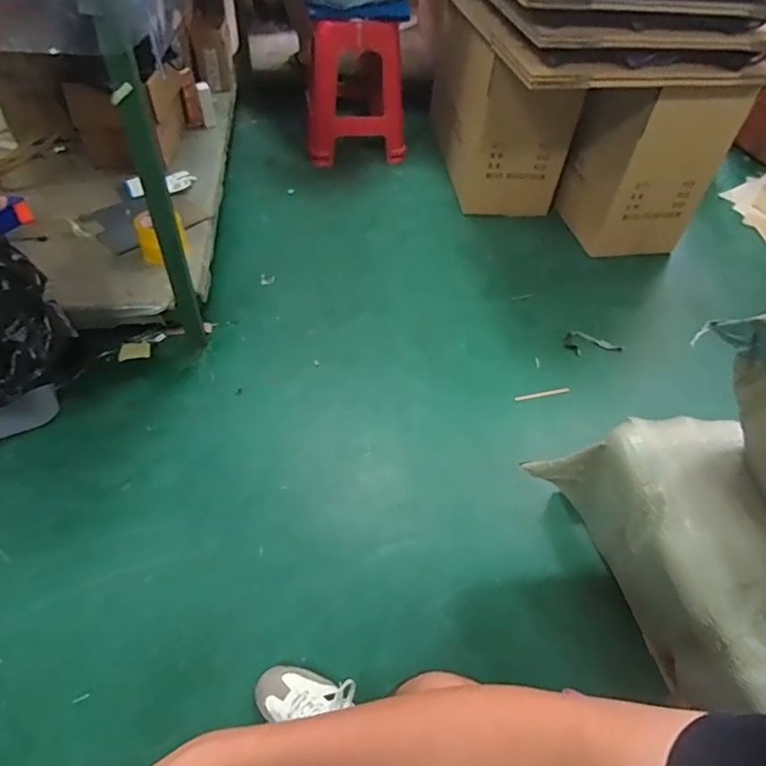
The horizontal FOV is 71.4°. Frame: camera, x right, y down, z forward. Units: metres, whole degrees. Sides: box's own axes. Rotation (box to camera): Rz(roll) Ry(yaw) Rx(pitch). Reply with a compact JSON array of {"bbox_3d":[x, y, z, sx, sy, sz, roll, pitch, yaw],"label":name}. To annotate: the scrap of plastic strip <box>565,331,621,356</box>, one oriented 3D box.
[{"bbox_3d":[0.577,-0.113,1.467,0.161,0.021,0.068,-6,50,-9],"label":"scrap of plastic strip"}]

